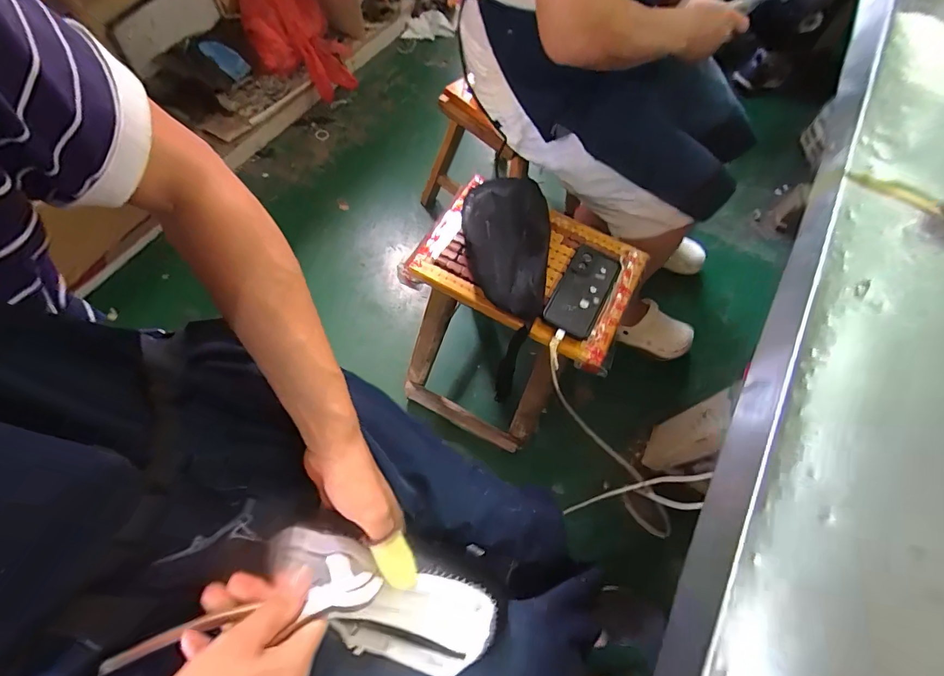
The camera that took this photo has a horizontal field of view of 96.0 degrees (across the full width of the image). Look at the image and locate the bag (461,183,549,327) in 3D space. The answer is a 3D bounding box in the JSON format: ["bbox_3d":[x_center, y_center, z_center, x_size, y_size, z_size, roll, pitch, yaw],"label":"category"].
[{"bbox_3d":[0.053,-0.152,0.686,0.131,0.077,0.260,-1,65,-5],"label":"bag"}]

